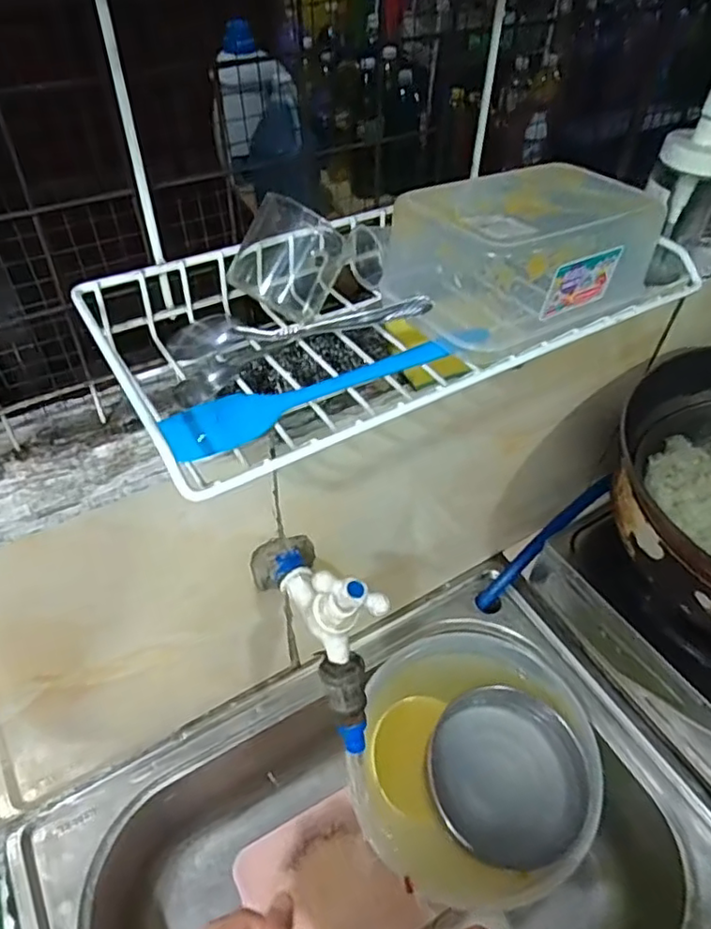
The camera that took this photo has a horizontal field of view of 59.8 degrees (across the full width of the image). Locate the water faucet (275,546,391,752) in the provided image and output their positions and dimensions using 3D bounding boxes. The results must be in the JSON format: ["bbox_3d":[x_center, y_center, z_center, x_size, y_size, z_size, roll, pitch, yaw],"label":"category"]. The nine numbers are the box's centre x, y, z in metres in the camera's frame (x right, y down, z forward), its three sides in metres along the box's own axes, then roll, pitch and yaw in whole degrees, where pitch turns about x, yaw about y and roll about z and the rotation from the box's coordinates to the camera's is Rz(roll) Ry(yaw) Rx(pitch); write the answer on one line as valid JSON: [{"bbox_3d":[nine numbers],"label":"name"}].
[{"bbox_3d":[-0.016,0.119,0.463,0.044,0.140,0.134,-20,52,-19],"label":"water faucet"}]

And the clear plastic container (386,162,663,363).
[{"bbox_3d":[0.107,-0.130,0.389,0.152,0.075,0.091,-24,53,-22],"label":"clear plastic container"}]

